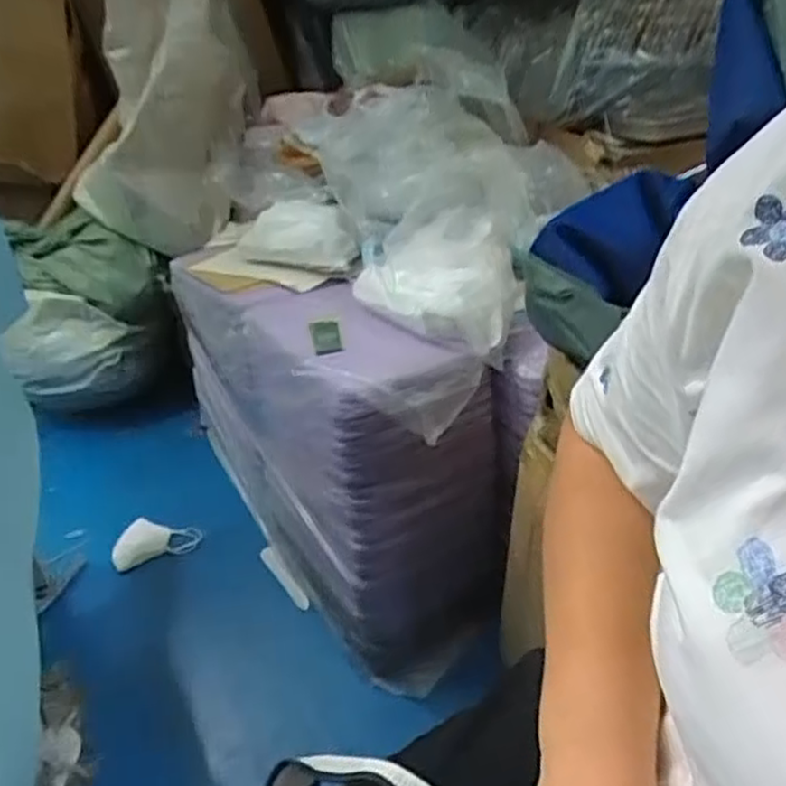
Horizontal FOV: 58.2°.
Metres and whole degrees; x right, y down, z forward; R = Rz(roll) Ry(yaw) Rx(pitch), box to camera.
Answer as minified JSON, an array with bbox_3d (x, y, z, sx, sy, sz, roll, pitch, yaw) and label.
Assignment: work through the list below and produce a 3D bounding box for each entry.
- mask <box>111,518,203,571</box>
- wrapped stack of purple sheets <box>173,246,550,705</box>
[{"bbox_3d":[-0.477,0.293,1.420,0.172,0.038,0.109,-17,39,-17],"label":"mask"},{"bbox_3d":[-0.097,0.062,1.297,0.354,0.537,0.750,-26,43,-27],"label":"wrapped stack of purple sheets"}]

